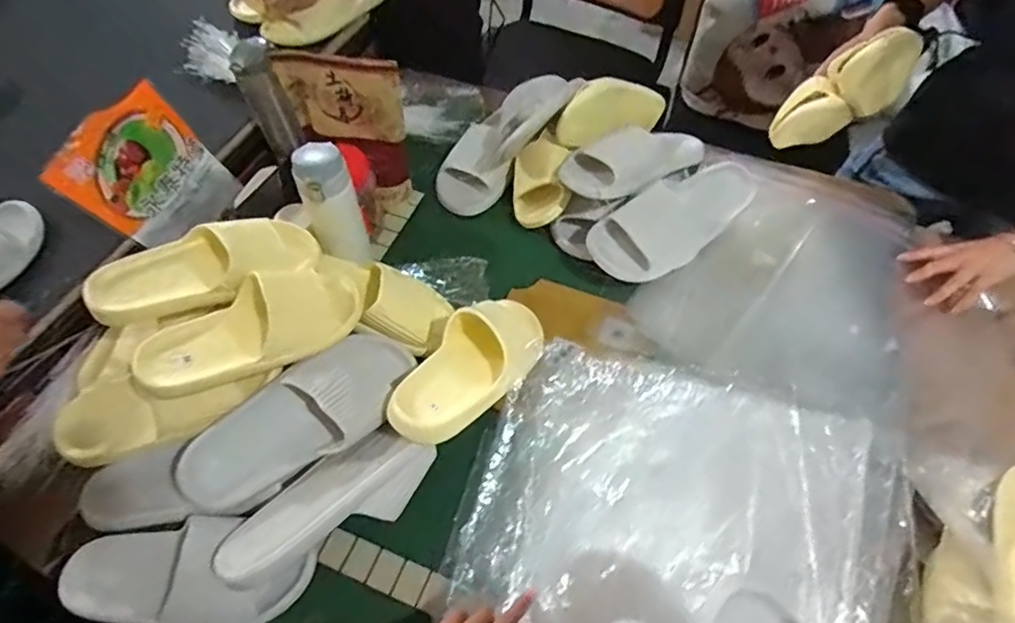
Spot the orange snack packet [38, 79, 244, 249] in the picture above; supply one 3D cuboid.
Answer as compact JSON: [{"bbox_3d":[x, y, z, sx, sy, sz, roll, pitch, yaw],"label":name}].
[{"bbox_3d":[-0.471,-0.178,0.786,0.034,0.227,0.167,22,74,23],"label":"orange snack packet"}]

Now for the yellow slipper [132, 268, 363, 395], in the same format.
[{"bbox_3d":[-0.284,0.023,0.667,0.245,0.084,0.098,-33,63,-20],"label":"yellow slipper"}]

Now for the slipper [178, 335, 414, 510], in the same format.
[{"bbox_3d":[-0.230,0.115,0.654,0.277,0.067,0.107,-30,63,-19],"label":"slipper"}]

